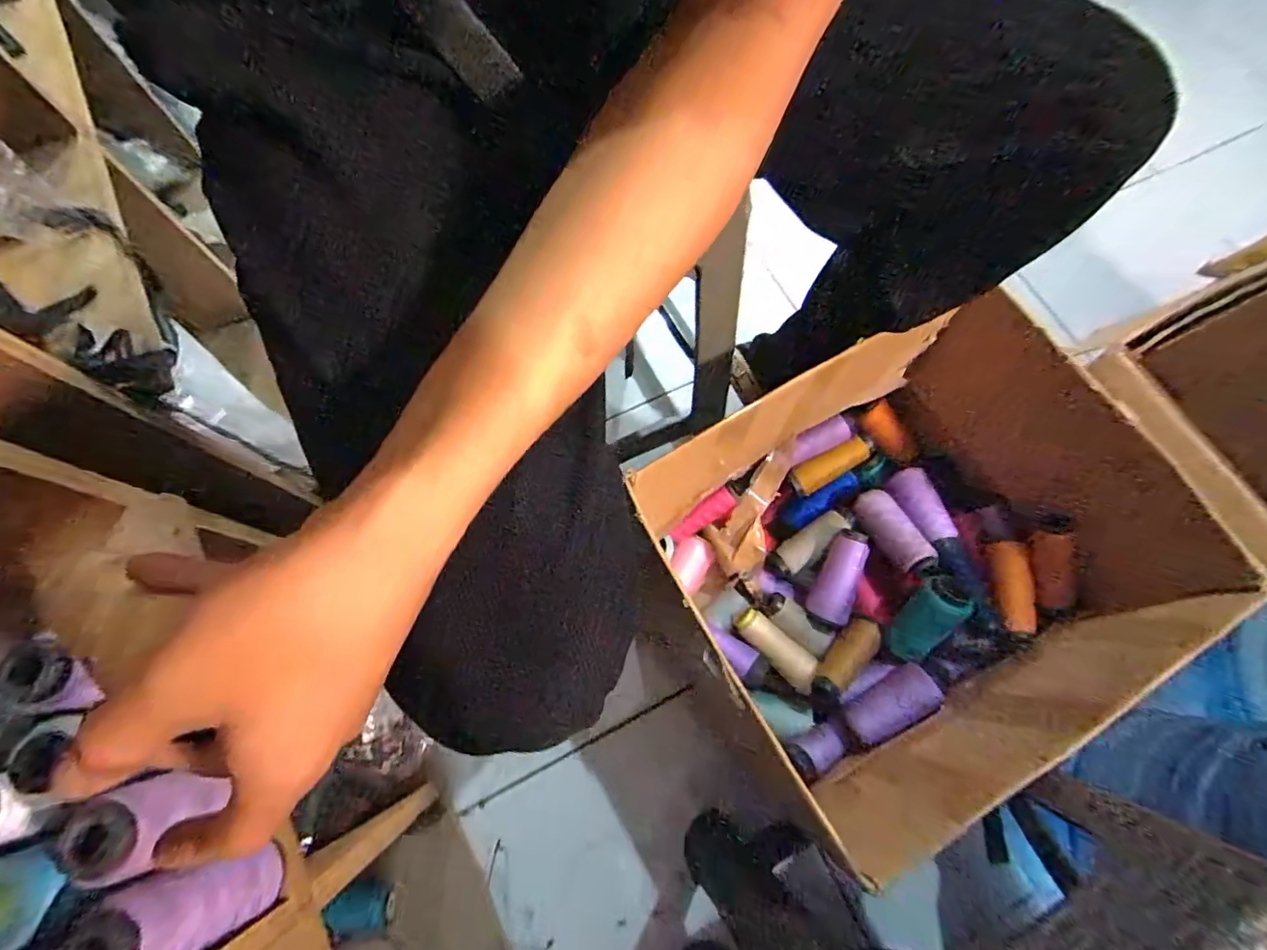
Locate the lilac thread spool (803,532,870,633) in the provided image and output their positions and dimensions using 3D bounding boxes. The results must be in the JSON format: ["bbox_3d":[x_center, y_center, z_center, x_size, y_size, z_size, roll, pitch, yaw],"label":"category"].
[{"bbox_3d":[0.256,0.131,0.668,0.049,0.051,0.125,26,74,8],"label":"lilac thread spool"}]

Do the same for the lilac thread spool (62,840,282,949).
[{"bbox_3d":[-0.249,0.242,0.300,0.040,0.109,0.048,-26,74,-9],"label":"lilac thread spool"}]

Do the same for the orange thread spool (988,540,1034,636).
[{"bbox_3d":[0.418,0.118,0.593,0.032,0.034,0.106,12,57,3],"label":"orange thread spool"}]

